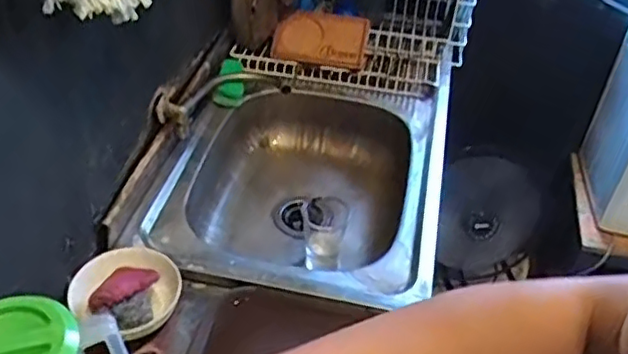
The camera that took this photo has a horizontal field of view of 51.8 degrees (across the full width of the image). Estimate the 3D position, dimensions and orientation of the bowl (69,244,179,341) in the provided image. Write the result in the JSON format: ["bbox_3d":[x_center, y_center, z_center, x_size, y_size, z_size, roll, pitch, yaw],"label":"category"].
[{"bbox_3d":[-0.261,0.157,0.915,0.133,0.062,0.134,2,41,-2],"label":"bowl"}]

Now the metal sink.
[{"bbox_3d":[-0.011,0.039,1.233,0.468,0.177,0.576,11,42,8],"label":"metal sink"}]

